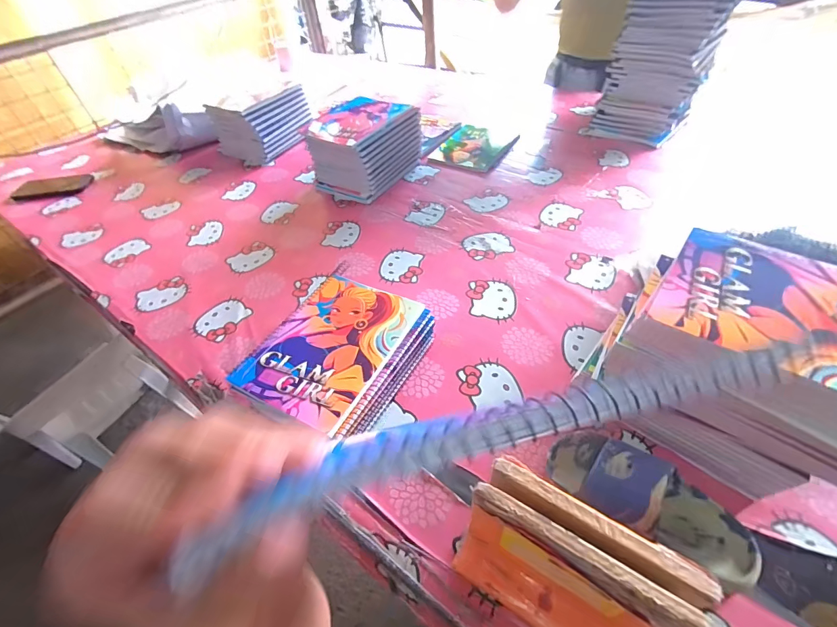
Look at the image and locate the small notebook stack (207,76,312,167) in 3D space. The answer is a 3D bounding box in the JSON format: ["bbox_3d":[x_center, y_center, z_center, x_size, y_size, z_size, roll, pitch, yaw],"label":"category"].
[{"bbox_3d":[-0.390,-0.488,0.977,0.151,0.131,0.215,23,53,25],"label":"small notebook stack"}]

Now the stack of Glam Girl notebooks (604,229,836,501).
[{"bbox_3d":[0.315,0.055,0.375,0.199,0.172,0.146,29,56,29],"label":"stack of Glam Girl notebooks"}]

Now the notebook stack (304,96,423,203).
[{"bbox_3d":[-0.110,-0.352,0.825,0.152,0.126,0.212,25,54,26],"label":"notebook stack"}]

